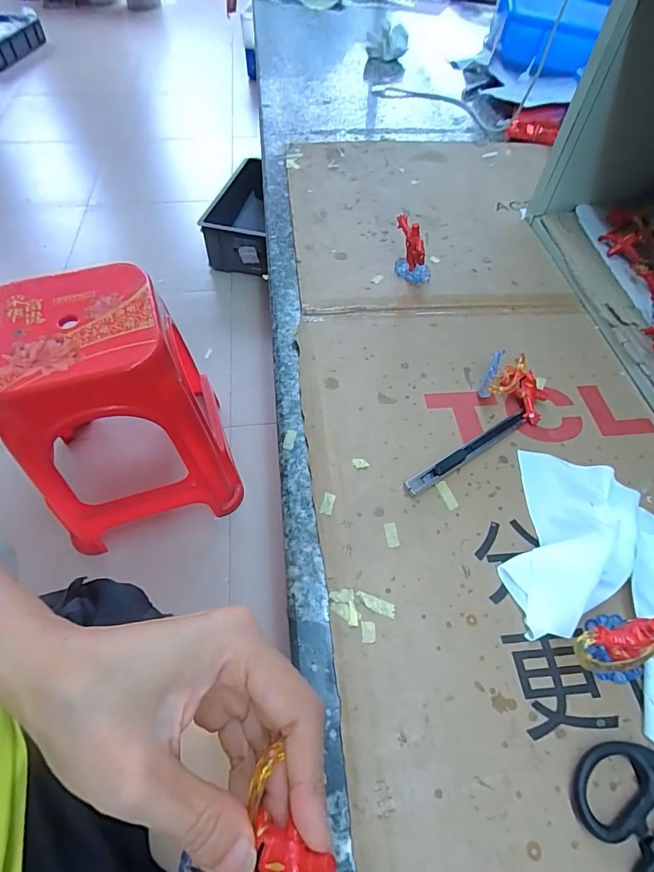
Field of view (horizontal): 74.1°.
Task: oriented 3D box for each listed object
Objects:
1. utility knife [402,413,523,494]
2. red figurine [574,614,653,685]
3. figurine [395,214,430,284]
[{"bbox_3d":[0.103,0.010,0.312,0.114,0.010,0.010,-29,61,-19],"label":"utility knife"},{"bbox_3d":[0.157,0.110,0.226,0.055,0.044,0.028,-5,56,-5],"label":"red figurine"},{"bbox_3d":[0.082,-0.174,0.407,0.027,0.052,0.040,-11,57,-8],"label":"figurine"}]

